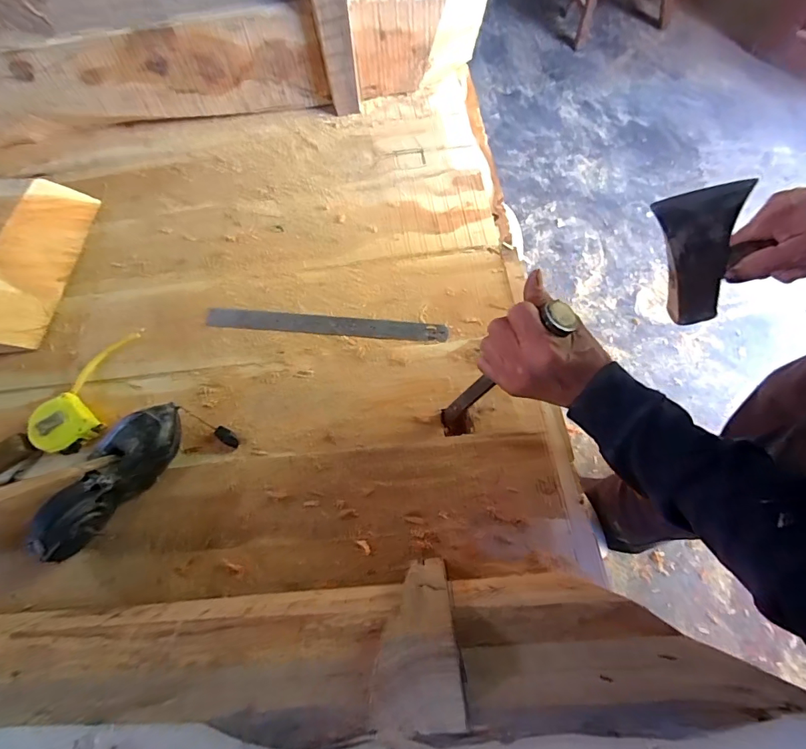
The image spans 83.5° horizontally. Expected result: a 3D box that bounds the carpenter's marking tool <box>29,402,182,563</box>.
[{"bbox_3d":[-0.327,0.117,0.509,0.067,0.069,0.194,30,73,12],"label":"carpenter's marking tool"}]

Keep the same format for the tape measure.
[{"bbox_3d":[-0.397,0.014,0.564,0.073,0.033,0.167,5,69,5],"label":"tape measure"}]

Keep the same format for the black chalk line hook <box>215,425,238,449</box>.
[{"bbox_3d":[-0.215,0.075,0.549,0.035,0.020,0.016,34,74,14],"label":"black chalk line hook"}]

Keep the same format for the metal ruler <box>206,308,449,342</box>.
[{"bbox_3d":[-0.103,-0.068,0.605,0.317,0.010,0.028,3,69,4],"label":"metal ruler"}]

